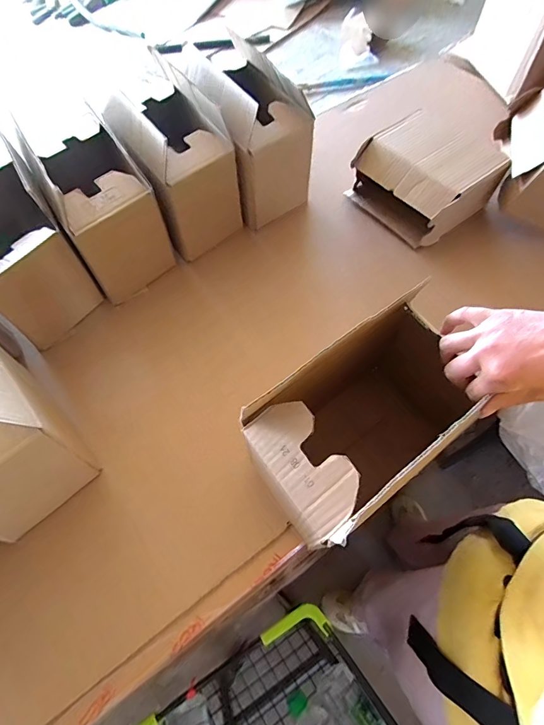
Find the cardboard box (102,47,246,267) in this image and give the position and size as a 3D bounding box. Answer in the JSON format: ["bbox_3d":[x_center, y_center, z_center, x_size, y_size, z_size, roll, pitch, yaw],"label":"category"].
[{"bbox_3d":[-0.155,-0.332,0.652,0.135,0.210,0.195,-31,65,-14],"label":"cardboard box"}]

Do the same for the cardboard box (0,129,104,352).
[{"bbox_3d":[-0.392,-0.184,0.596,0.143,0.220,0.242,-35,66,-16],"label":"cardboard box"}]

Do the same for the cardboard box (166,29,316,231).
[{"bbox_3d":[-0.038,-0.400,0.680,0.139,0.203,0.209,-31,65,-14],"label":"cardboard box"}]

